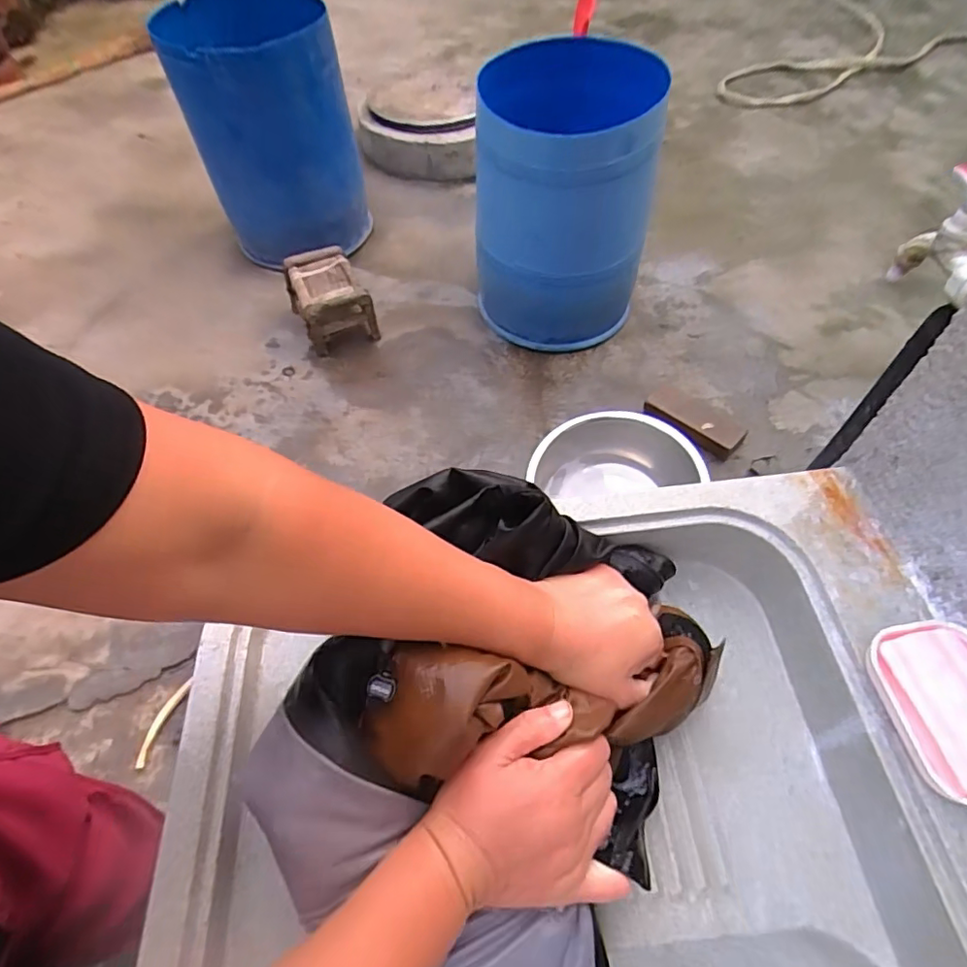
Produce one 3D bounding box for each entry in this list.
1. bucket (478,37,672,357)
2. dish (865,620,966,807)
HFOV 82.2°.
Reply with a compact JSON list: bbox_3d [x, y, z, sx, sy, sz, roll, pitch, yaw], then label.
[{"bbox_3d":[0.235,-0.839,1.713,0.511,0.757,0.535,4,56,5],"label":"bucket"},{"bbox_3d":[0.314,0.149,0.366,0.076,0.023,0.109,-8,56,-3],"label":"dish"}]

